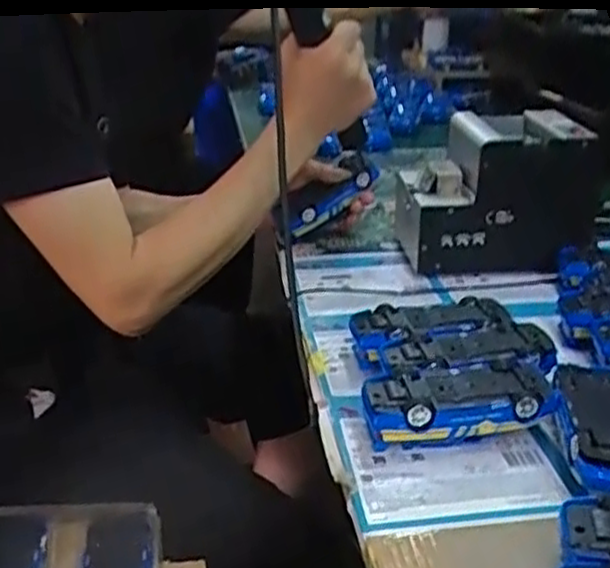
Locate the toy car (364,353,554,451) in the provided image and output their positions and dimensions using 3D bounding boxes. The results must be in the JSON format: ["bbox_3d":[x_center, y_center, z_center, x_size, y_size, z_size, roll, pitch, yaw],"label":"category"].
[{"bbox_3d":[0.108,0.089,0.558,0.130,0.044,0.059,-2,25,-6],"label":"toy car"}]

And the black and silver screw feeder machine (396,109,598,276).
[{"bbox_3d":[0.209,-0.106,0.865,0.191,0.143,0.145,0,25,-2],"label":"black and silver screw feeder machine"}]

